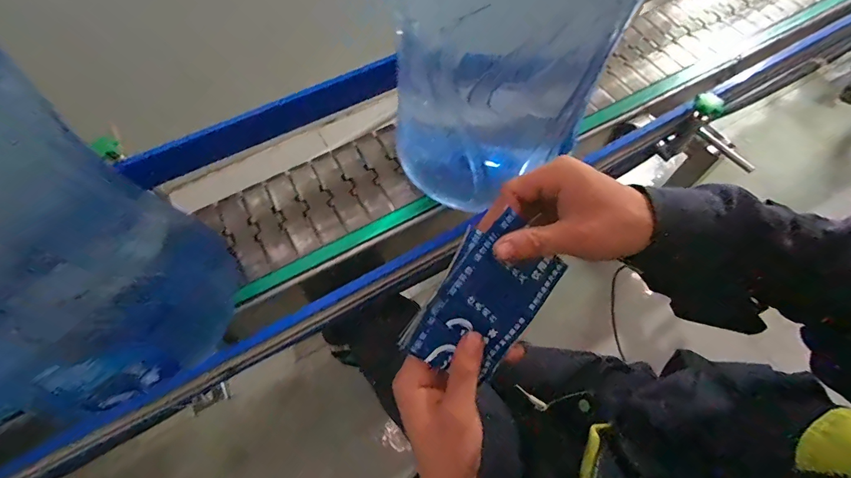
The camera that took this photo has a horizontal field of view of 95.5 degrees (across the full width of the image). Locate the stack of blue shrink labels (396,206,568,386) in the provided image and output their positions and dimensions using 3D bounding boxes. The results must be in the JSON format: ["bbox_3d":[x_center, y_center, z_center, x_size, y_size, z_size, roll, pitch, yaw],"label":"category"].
[{"bbox_3d":[0.045,0.046,0.295,0.081,0.018,0.122,37,85,-19],"label":"stack of blue shrink labels"}]

